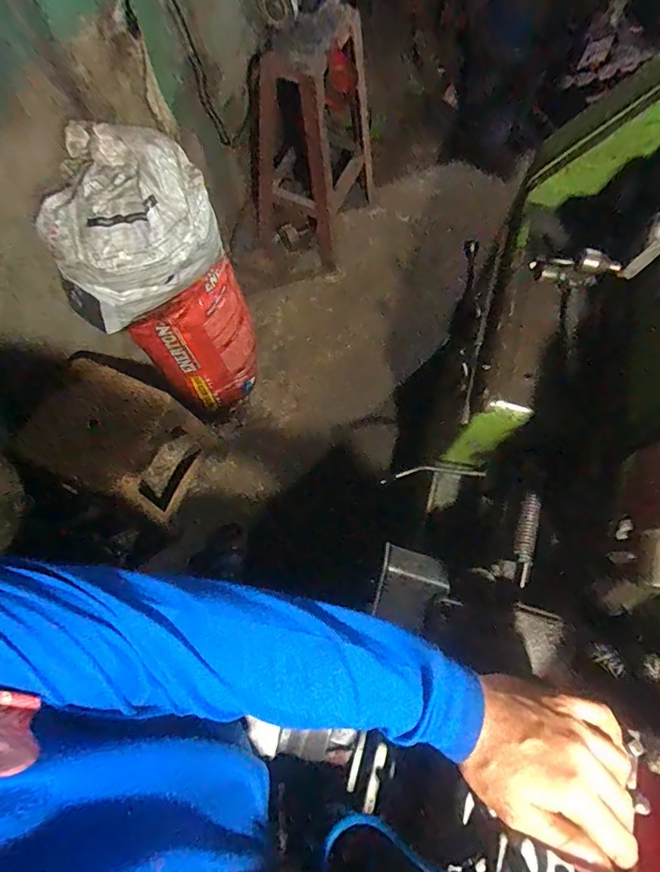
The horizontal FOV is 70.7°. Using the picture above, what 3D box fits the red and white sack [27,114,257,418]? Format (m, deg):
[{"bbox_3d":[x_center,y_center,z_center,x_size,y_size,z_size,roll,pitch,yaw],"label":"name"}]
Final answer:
[{"bbox_3d":[-0.427,-0.360,1.264,0.365,0.744,0.325,-18,71,-6],"label":"red and white sack"}]

